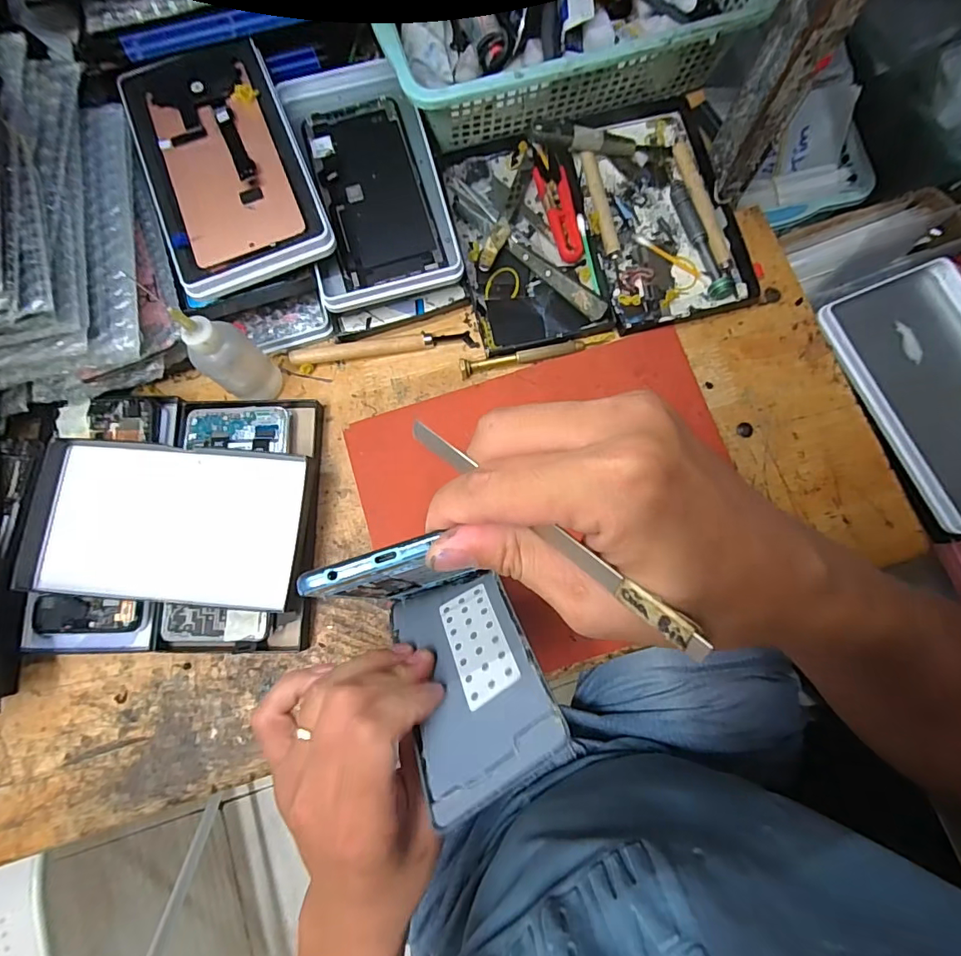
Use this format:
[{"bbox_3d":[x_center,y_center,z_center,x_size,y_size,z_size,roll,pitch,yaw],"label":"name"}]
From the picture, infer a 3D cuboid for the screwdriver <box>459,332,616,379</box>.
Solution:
[{"bbox_3d":[0.042,-0.091,0.362,0.114,0.007,0.011,-11,81,-2],"label":"screwdriver"}]

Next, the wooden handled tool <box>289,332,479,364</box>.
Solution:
[{"bbox_3d":[-0.071,-0.098,0.367,0.135,0.008,0.014,-7,81,-1],"label":"wooden handled tool"}]

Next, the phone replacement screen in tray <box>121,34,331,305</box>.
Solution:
[{"bbox_3d":[-0.173,-0.211,0.334,0.100,0.013,0.172,-22,79,-5],"label":"phone replacement screen in tray"}]

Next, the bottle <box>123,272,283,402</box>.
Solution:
[{"bbox_3d":[-0.164,-0.079,0.310,0.033,0.102,0.029,-37,82,-5],"label":"bottle"}]

